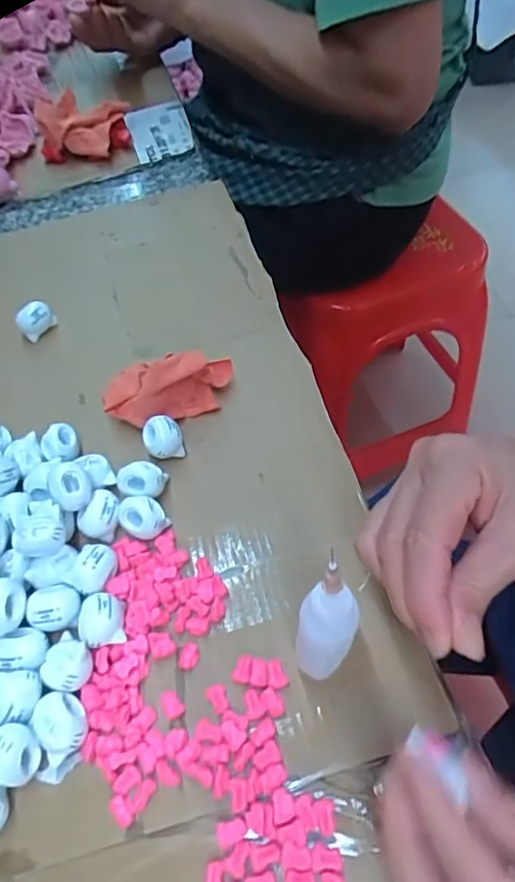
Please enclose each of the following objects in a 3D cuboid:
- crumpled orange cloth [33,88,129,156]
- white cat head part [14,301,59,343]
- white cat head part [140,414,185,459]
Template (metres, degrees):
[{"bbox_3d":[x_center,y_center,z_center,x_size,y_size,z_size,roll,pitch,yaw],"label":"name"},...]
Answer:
[{"bbox_3d":[-0.177,-0.314,0.544,0.078,0.042,0.070,6,56,9],"label":"crumpled orange cloth"},{"bbox_3d":[-0.157,-0.086,0.386,0.018,0.022,0.021,19,56,11],"label":"white cat head part"},{"bbox_3d":[-0.055,-0.001,0.319,0.021,0.019,0.023,1,55,-1],"label":"white cat head part"}]

